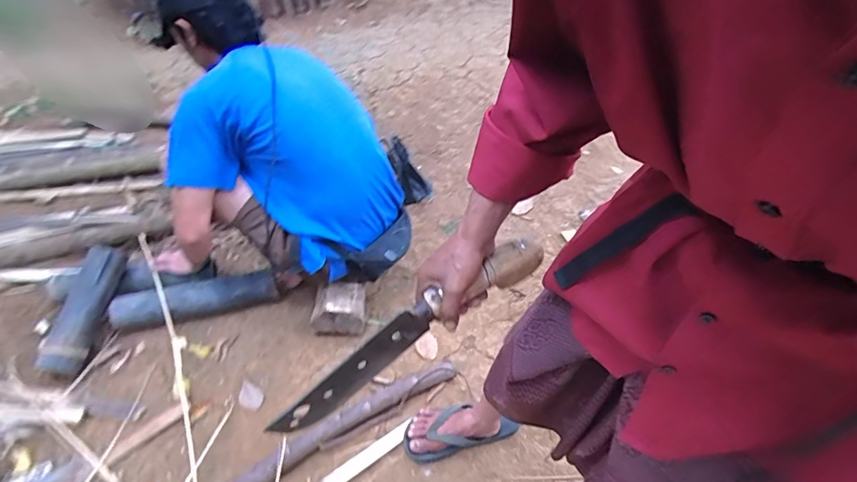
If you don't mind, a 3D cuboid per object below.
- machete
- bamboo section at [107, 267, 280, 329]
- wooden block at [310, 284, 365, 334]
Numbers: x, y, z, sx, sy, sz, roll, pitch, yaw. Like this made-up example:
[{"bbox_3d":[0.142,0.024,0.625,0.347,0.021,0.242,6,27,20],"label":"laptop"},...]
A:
[{"bbox_3d":[-0.021,0.109,0.523,0.367,0.071,0.022,-35,51,-2],"label":"machete"},{"bbox_3d":[-0.621,0.155,1.207,0.408,0.082,0.087,-11,48,-13],"label":"bamboo section"},{"bbox_3d":[-0.240,0.178,1.191,0.137,0.101,0.094,2,46,-1],"label":"wooden block"}]

